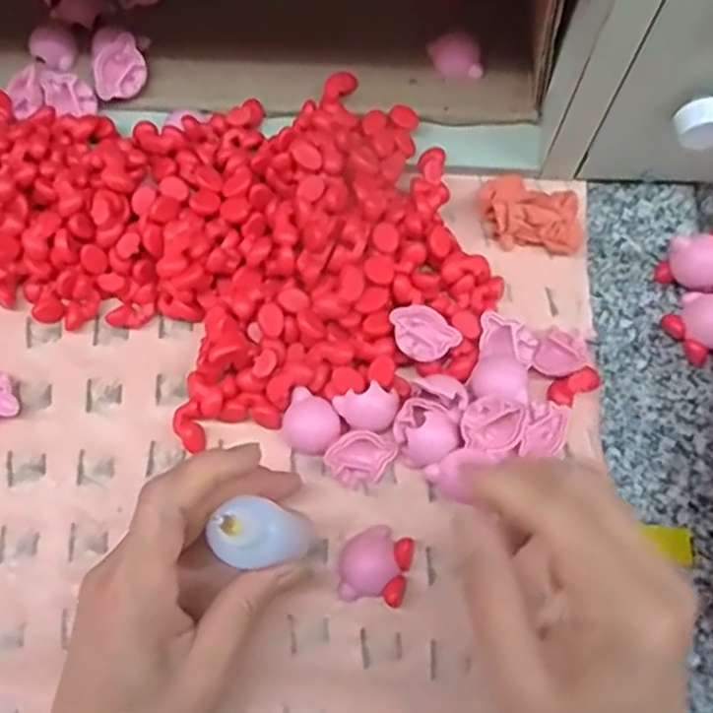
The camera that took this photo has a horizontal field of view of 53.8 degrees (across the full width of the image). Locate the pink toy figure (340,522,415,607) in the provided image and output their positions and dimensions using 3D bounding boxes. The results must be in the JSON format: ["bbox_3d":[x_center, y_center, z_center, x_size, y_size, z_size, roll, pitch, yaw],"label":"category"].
[{"bbox_3d":[0.009,0.099,0.336,0.033,0.012,0.035,6,71,2],"label":"pink toy figure"}]

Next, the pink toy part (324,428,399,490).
[{"bbox_3d":[0.001,0.051,0.348,0.027,0.022,0.028,33,74,11],"label":"pink toy part"}]

